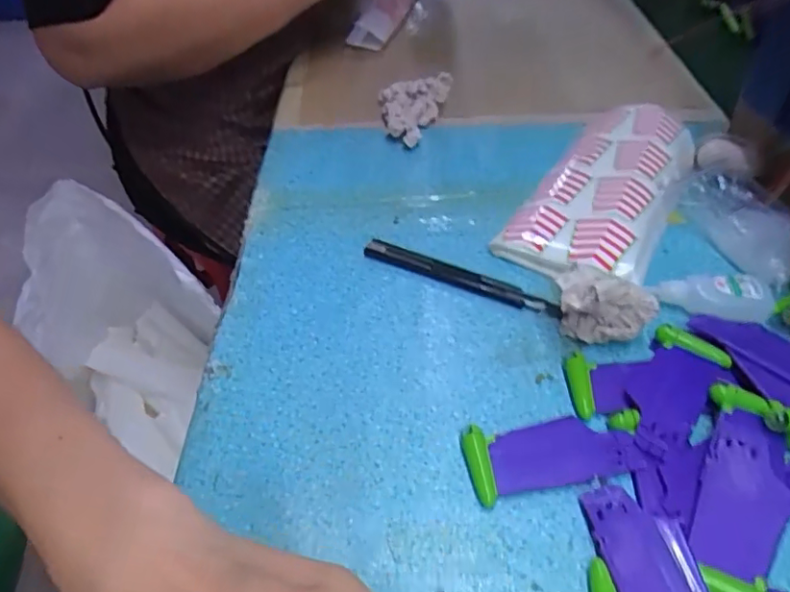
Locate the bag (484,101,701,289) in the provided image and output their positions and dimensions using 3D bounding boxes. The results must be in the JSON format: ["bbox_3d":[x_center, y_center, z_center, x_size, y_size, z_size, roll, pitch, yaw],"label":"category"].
[{"bbox_3d":[0.173,-0.092,0.460,0.099,0.028,0.227,23,51,24],"label":"bag"}]

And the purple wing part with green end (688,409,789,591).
[{"bbox_3d":[0.170,0.102,0.279,0.038,0.013,0.102,20,50,21],"label":"purple wing part with green end"}]

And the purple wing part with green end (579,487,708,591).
[{"bbox_3d":[0.119,0.129,0.259,0.040,0.015,0.089,-16,41,6],"label":"purple wing part with green end"}]

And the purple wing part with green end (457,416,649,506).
[{"bbox_3d":[0.084,0.085,0.308,0.088,0.011,0.037,-10,46,-6],"label":"purple wing part with green end"}]

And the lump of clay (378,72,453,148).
[{"bbox_3d":[0.020,-0.177,0.545,0.068,0.032,0.083,-2,46,2],"label":"lump of clay"}]

